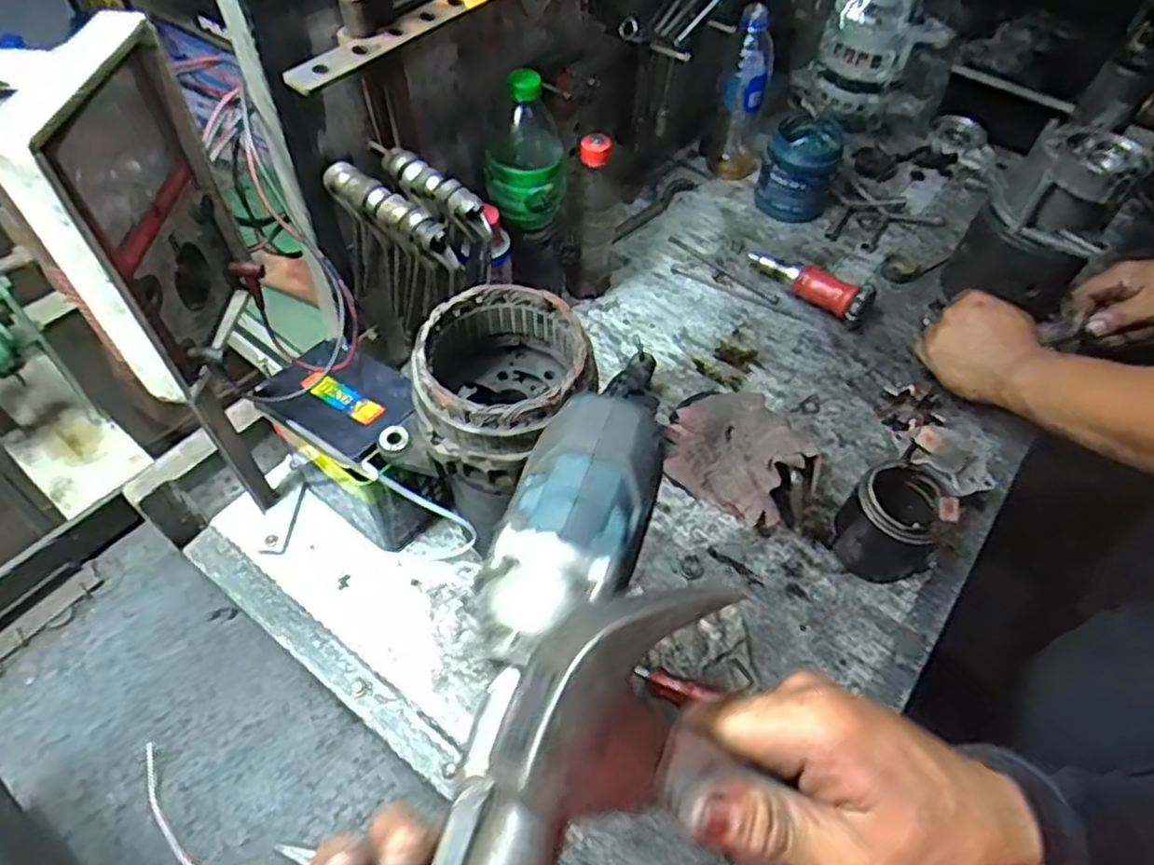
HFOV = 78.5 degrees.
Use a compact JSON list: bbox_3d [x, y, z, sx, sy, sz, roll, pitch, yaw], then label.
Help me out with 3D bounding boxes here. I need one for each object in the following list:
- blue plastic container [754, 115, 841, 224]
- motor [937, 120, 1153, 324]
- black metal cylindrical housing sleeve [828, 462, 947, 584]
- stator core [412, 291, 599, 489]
[{"bbox_3d":[0.290,-0.346,0.912,0.092,0.104,0.105,21,55,12],"label":"blue plastic container"},{"bbox_3d":[0.501,-0.219,0.768,0.126,0.198,0.097,34,59,21],"label":"motor"},{"bbox_3d":[0.280,0.080,0.621,0.077,0.090,0.082,1,53,-2],"label":"black metal cylindrical housing sleeve"},{"bbox_3d":[-0.055,-0.035,0.506,0.115,0.080,0.115,1,53,-2],"label":"stator core"}]

